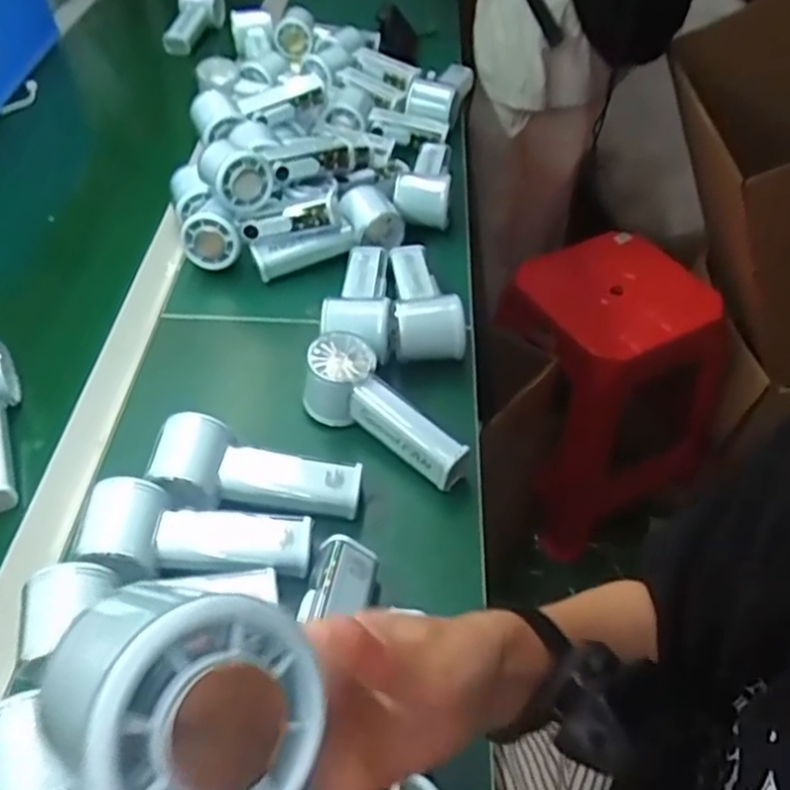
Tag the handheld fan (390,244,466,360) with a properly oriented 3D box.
[{"bbox_3d":[0.028,-0.092,0.663,0.061,0.048,0.135,-2,47,-1],"label":"handheld fan"}]

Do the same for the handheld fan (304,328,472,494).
[{"bbox_3d":[-0.005,0.011,0.563,0.145,0.058,0.055,27,53,23],"label":"handheld fan"}]

